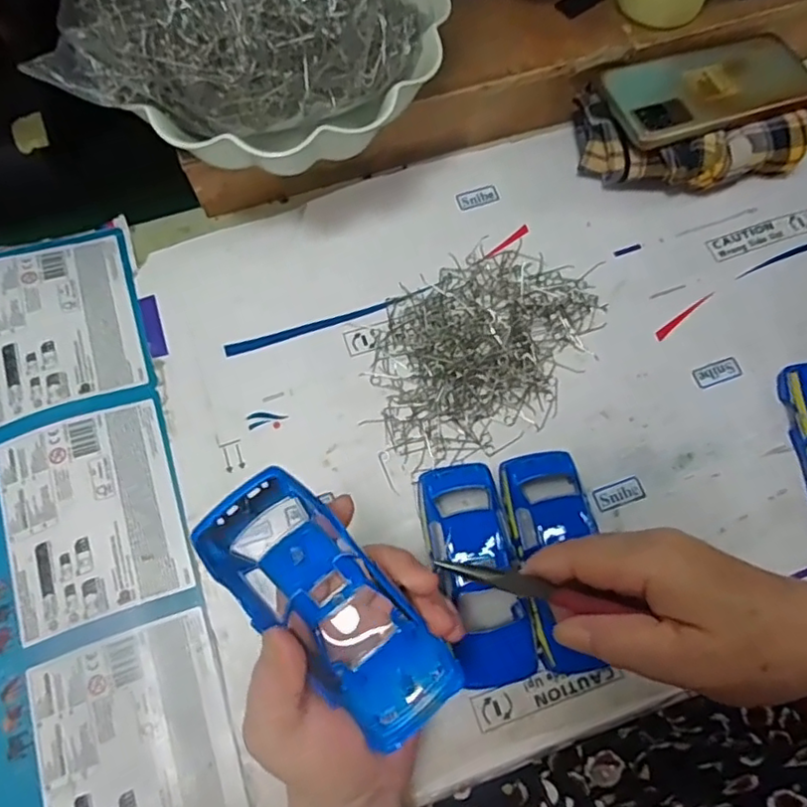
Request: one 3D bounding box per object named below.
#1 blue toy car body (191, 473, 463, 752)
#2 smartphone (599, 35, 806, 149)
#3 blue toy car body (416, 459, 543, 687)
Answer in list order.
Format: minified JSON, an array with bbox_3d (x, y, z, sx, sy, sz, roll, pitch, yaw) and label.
[{"bbox_3d":[-0.034,0.091,0.276,0.051,0.034,0.130,-43,96,-15],"label":"blue toy car body"},{"bbox_3d":[0.230,-0.241,0.455,0.160,0.008,0.079,-20,69,-8],"label":"smartphone"},{"bbox_3d":[0.045,0.098,0.363,0.049,0.038,0.126,-13,70,-6],"label":"blue toy car body"}]

